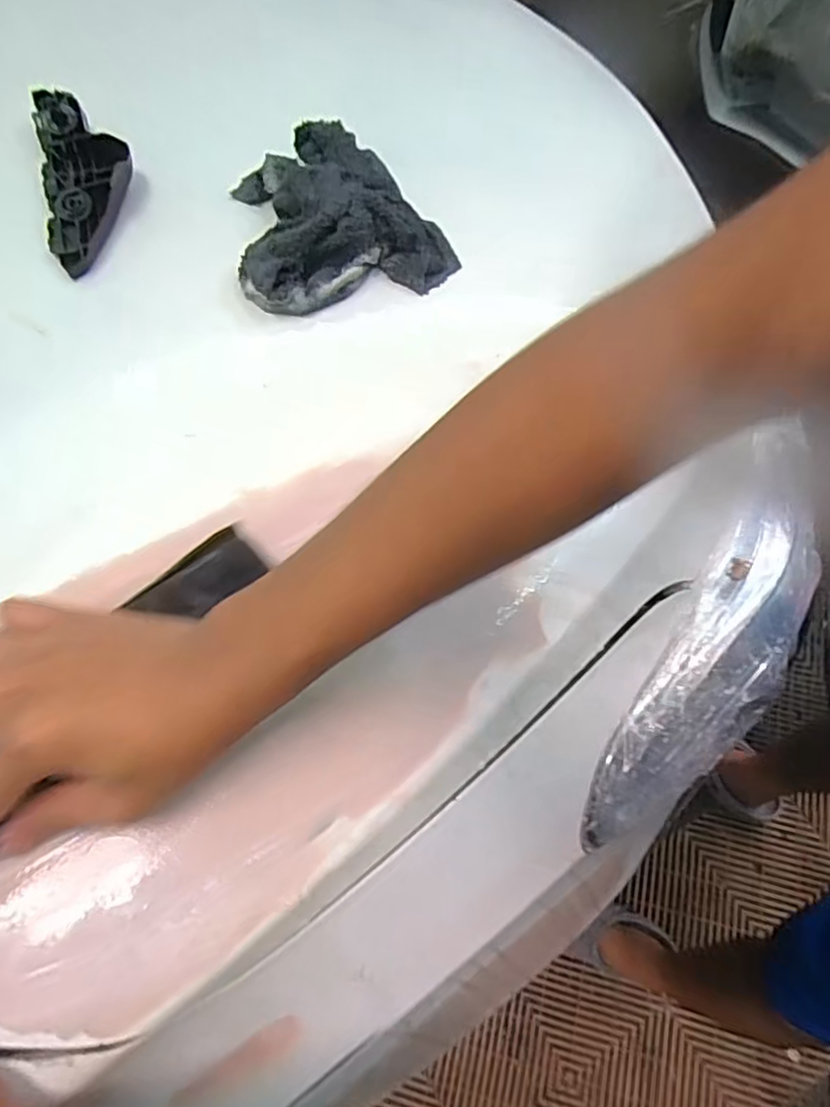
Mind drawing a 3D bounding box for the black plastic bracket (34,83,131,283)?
[{"bbox_3d":[-0.245,-0.284,0.453,0.066,0.021,0.171,-17,68,-5],"label":"black plastic bracket"}]

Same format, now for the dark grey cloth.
[{"bbox_3d":[-0.064,-0.256,0.469,0.160,0.061,0.136,-25,69,-8],"label":"dark grey cloth"}]

